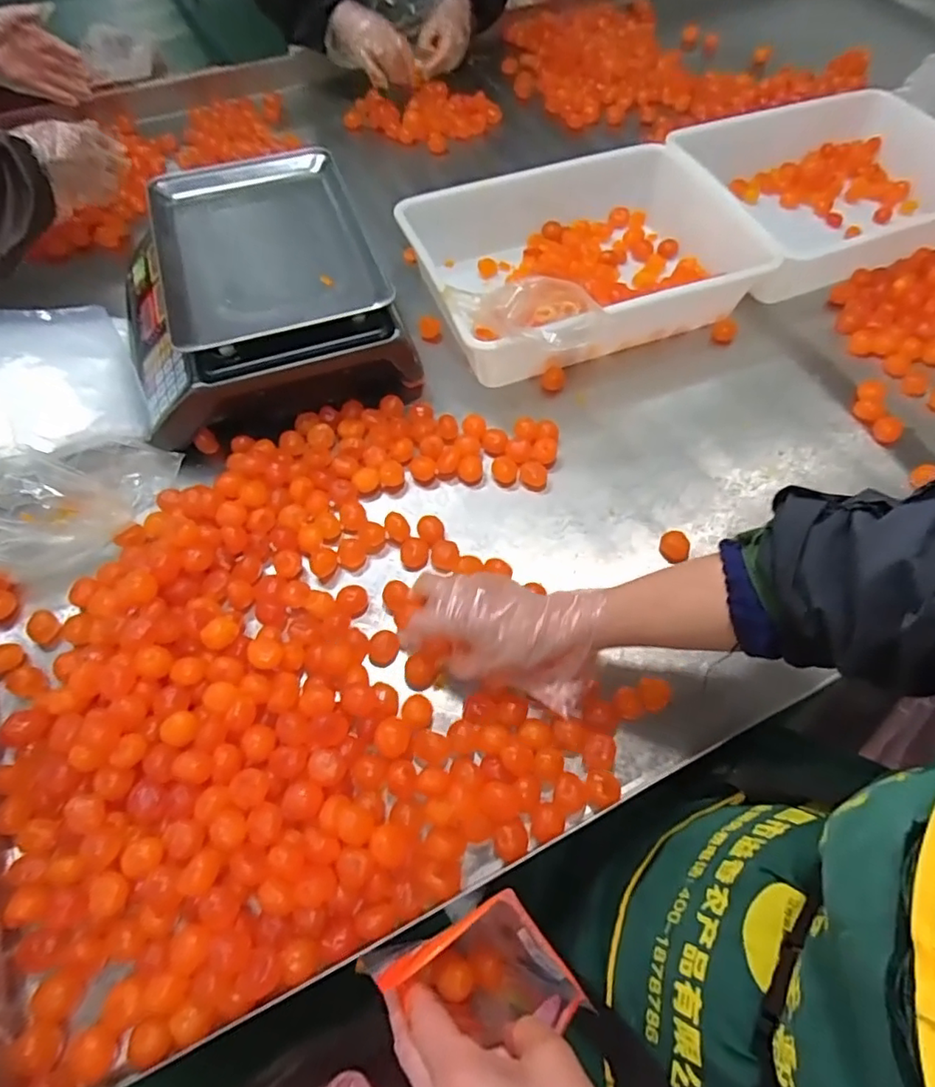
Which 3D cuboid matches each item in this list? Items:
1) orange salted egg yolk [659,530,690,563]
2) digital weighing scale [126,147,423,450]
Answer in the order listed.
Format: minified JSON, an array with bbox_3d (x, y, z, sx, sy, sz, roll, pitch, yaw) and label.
[{"bbox_3d":[0.220,0.005,0.621,0.030,0.023,0.032,0,61,0],"label":"orange salted egg yolk"},{"bbox_3d":[-0.269,-0.304,0.717,0.311,0.131,0.338,-22,63,-12],"label":"digital weighing scale"}]

